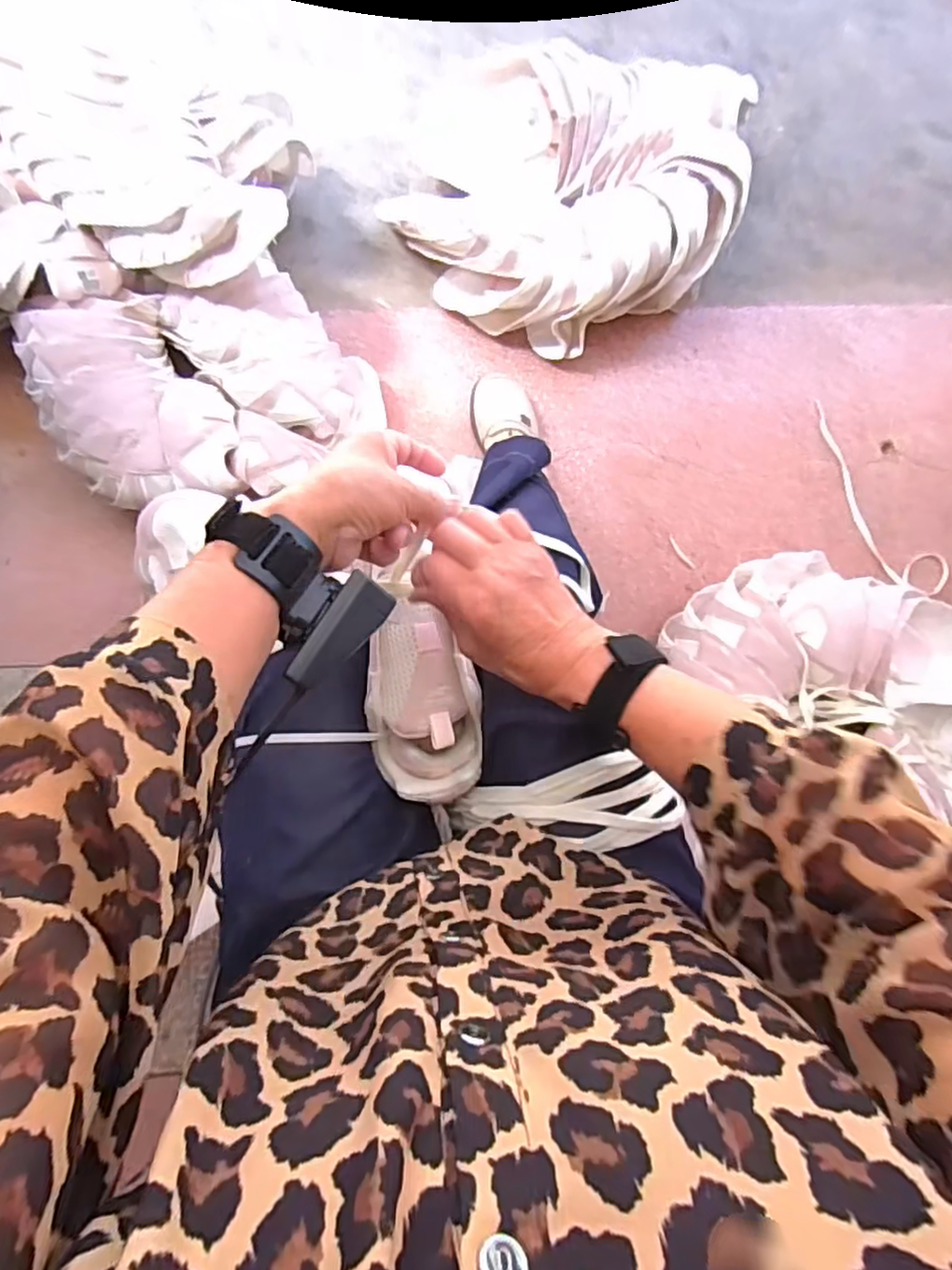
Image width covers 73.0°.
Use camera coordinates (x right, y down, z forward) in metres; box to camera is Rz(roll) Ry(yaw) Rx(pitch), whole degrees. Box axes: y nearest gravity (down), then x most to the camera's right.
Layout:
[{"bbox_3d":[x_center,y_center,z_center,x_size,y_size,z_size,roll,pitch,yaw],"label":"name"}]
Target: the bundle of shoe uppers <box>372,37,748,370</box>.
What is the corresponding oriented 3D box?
[{"bbox_3d":[0.125,-0.601,0.877,0.437,0.156,0.389,15,84,-2],"label":"bundle of shoe uppers"}]

